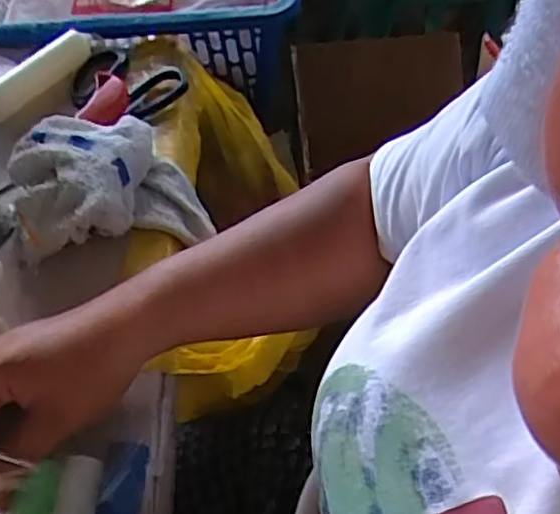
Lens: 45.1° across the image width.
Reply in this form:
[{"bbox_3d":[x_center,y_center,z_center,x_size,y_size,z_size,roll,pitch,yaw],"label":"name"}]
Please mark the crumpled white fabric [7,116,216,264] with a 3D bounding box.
[{"bbox_3d":[-0.126,-0.056,0.492,0.128,0.068,0.114,-17,52,-11],"label":"crumpled white fabric"}]

